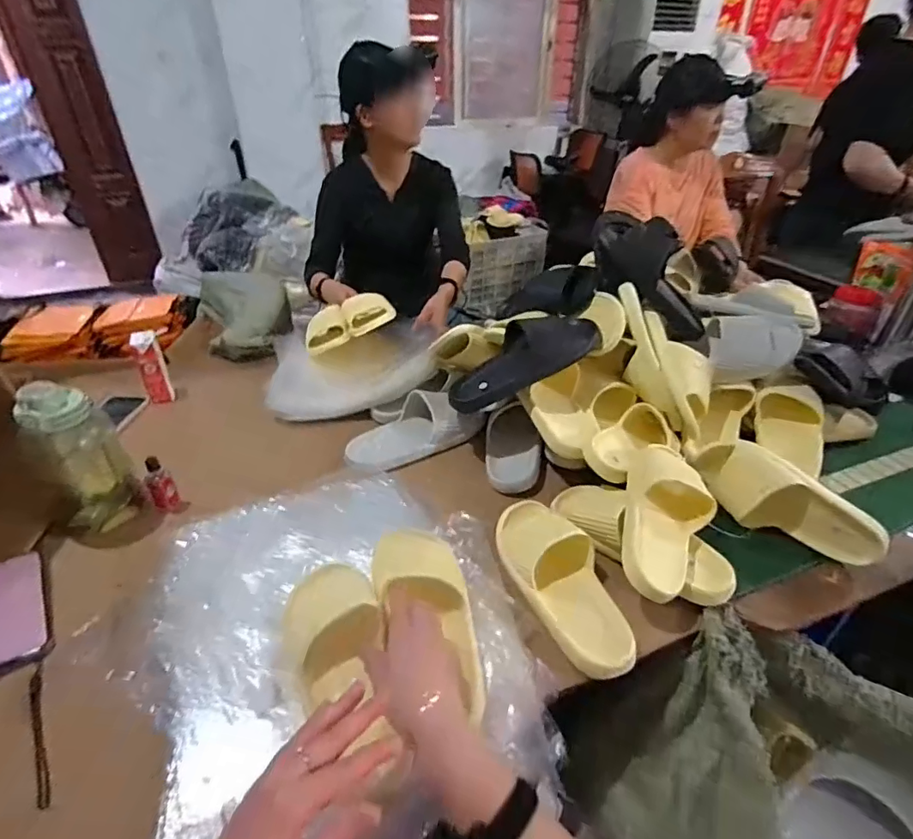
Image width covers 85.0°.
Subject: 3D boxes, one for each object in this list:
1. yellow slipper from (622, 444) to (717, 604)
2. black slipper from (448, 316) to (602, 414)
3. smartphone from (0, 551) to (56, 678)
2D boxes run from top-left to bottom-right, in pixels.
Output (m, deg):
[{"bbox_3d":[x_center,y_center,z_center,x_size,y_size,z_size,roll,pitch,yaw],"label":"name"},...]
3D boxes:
[{"bbox_3d":[0.283,0.119,0.670,0.109,0.079,0.259,15,37,22],"label":"yellow slipper"},{"bbox_3d":[0.110,-0.109,0.845,0.280,0.091,0.093,-30,39,0],"label":"black slipper"},{"bbox_3d":[-0.537,0.228,0.593,0.077,0.015,0.169,-13,39,-38],"label":"smartphone"}]

